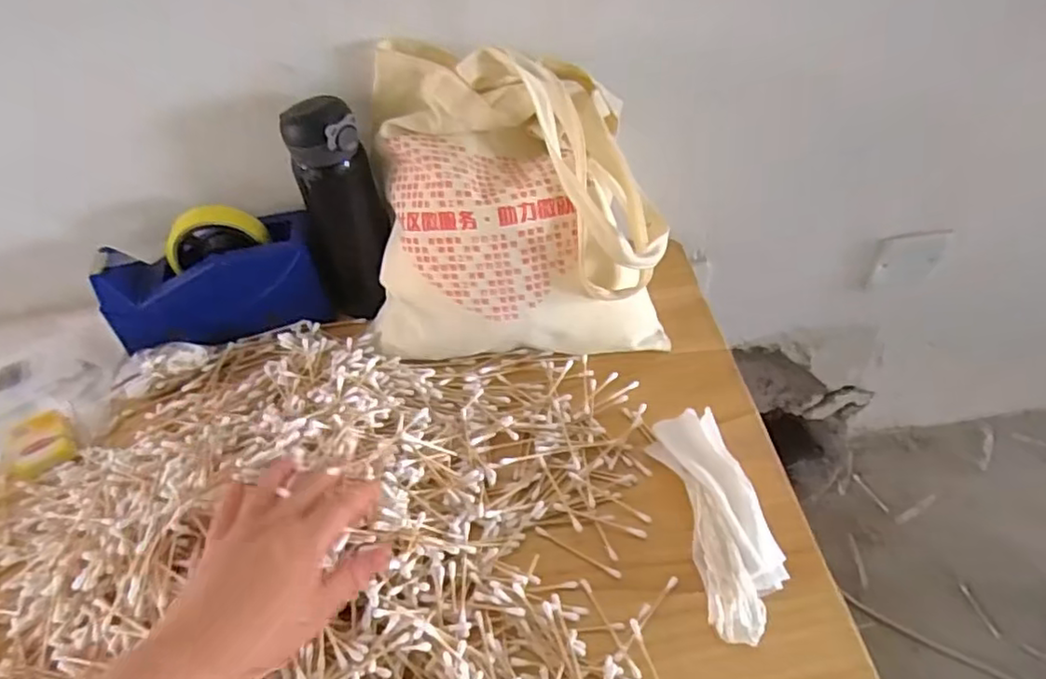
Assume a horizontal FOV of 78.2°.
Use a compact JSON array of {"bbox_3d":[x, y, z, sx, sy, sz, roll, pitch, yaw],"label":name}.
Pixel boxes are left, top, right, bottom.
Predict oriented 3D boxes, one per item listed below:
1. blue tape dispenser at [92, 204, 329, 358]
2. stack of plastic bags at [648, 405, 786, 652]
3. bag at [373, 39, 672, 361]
[{"bbox_3d":[-0.290,-0.054,0.609,0.198,0.108,0.081,-9,50,-3],"label":"blue tape dispenser"},{"bbox_3d":[0.145,0.128,0.480,0.058,0.033,0.174,-10,48,-5],"label":"stack of plastic bags"},{"bbox_3d":[-0.009,-0.110,0.563,0.260,0.216,0.163,0,48,3],"label":"bag"}]

